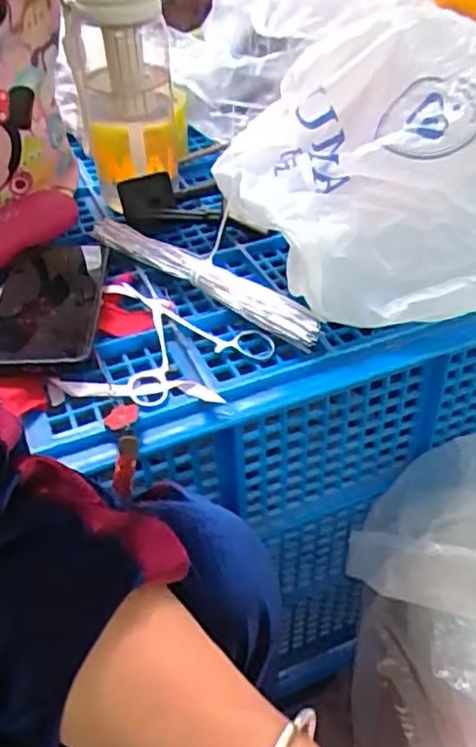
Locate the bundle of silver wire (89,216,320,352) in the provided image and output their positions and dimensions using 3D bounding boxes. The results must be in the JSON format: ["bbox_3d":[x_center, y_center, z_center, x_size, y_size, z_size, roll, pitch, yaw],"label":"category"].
[{"bbox_3d":[-0.038,-0.083,0.552,0.254,0.030,0.021,31,53,30],"label":"bundle of silver wire"}]

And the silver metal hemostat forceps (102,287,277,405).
[{"bbox_3d":[-0.038,-0.036,0.512,0.109,0.011,0.139,-13,44,-11],"label":"silver metal hemostat forceps"}]

